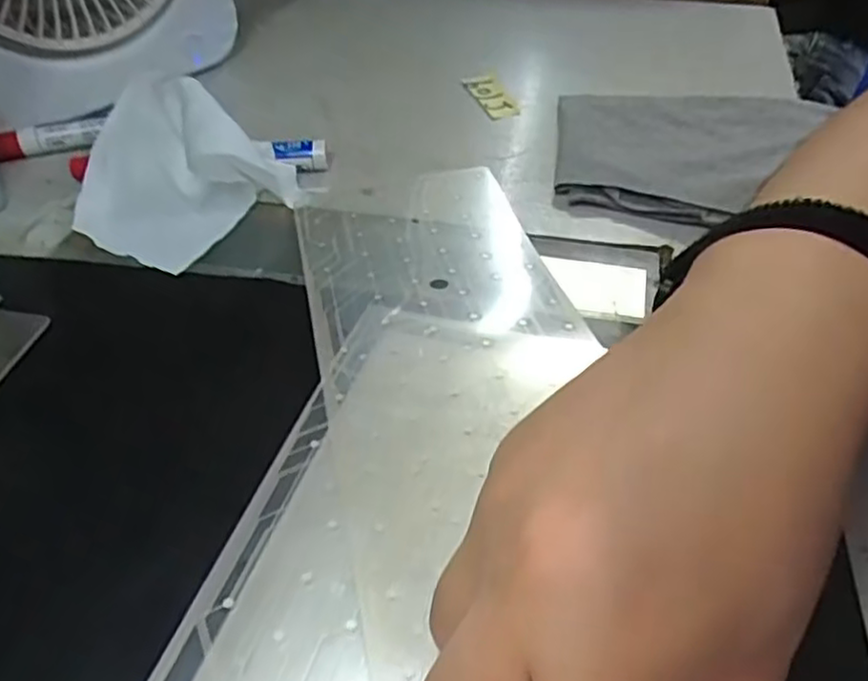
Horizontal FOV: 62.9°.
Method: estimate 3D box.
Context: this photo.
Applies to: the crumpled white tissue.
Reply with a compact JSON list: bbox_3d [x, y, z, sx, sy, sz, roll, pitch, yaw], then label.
[{"bbox_3d":[-0.136,-0.094,0.367,0.120,0.047,0.104,21,49,21],"label":"crumpled white tissue"}]

